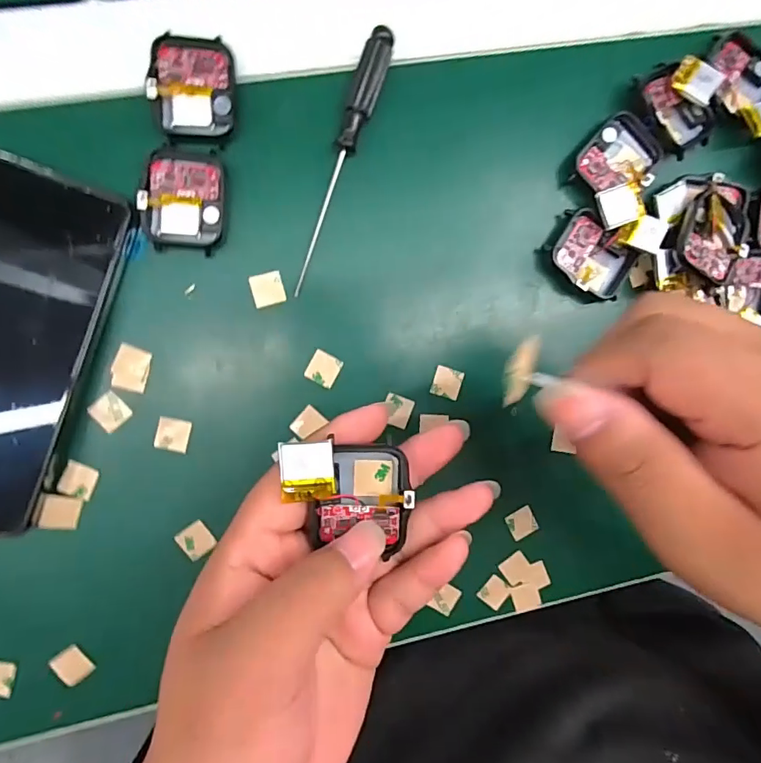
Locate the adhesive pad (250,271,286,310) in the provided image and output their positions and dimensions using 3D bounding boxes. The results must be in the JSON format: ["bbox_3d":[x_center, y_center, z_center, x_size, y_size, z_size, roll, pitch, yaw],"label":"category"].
[{"bbox_3d":[-0.056,-0.046,0.241,0.015,0.004,0.016,-14,96,-6],"label":"adhesive pad"}]

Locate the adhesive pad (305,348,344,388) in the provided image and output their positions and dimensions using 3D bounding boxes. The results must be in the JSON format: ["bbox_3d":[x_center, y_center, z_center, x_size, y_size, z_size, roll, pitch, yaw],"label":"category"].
[{"bbox_3d":[-0.029,-0.006,0.247,0.016,0.004,0.016,28,91,-8],"label":"adhesive pad"}]

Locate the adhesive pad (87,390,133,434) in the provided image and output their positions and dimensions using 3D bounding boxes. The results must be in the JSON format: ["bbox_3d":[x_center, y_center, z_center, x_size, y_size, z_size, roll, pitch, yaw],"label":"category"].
[{"bbox_3d":[-0.132,0.015,0.235,0.016,0.004,0.015,-43,98,-2],"label":"adhesive pad"}]

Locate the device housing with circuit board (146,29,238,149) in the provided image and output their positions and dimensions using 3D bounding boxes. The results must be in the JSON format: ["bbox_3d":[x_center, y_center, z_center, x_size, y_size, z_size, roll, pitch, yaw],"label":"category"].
[{"bbox_3d":[-0.087,-0.135,0.226,0.036,0.008,0.045,1,95,-7],"label":"device housing with circuit board"}]

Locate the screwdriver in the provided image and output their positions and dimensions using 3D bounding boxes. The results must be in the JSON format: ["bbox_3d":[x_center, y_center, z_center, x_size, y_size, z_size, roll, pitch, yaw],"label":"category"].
[{"bbox_3d":[-0.019,-0.107,0.237,0.013,0.013,0.131,19,92,-8],"label":"screwdriver"}]

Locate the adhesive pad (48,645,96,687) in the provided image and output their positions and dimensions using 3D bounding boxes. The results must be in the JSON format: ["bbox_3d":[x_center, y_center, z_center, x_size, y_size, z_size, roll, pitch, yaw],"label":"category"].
[{"bbox_3d":[-0.153,0.141,0.240,0.015,0.004,0.017,-38,98,-3],"label":"adhesive pad"}]

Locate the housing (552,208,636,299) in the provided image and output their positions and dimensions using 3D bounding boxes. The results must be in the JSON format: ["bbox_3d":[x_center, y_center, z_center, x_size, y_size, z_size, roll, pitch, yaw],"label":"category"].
[{"bbox_3d":[0.112,-0.065,0.258,0.045,0.013,0.034,39,89,-8],"label":"housing"}]

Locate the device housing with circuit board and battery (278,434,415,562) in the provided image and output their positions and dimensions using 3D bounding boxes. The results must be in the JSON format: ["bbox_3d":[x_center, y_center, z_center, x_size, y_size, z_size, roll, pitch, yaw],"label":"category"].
[{"bbox_3d":[-0.013,0.042,0.184,0.047,0.014,0.040,3,94,-7],"label":"device housing with circuit board and battery"}]

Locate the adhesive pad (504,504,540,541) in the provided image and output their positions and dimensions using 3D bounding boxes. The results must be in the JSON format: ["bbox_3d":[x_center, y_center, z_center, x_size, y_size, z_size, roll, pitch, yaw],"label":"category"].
[{"bbox_3d":[0.079,0.079,0.269,0.016,0.004,0.014,-26,91,-5],"label":"adhesive pad"}]

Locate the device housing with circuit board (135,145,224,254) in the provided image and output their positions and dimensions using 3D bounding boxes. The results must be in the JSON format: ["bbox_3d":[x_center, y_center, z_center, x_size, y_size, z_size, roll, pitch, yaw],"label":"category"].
[{"bbox_3d":[-0.092,-0.086,0.229,0.035,0.009,0.046,5,94,-7],"label":"device housing with circuit board"}]

